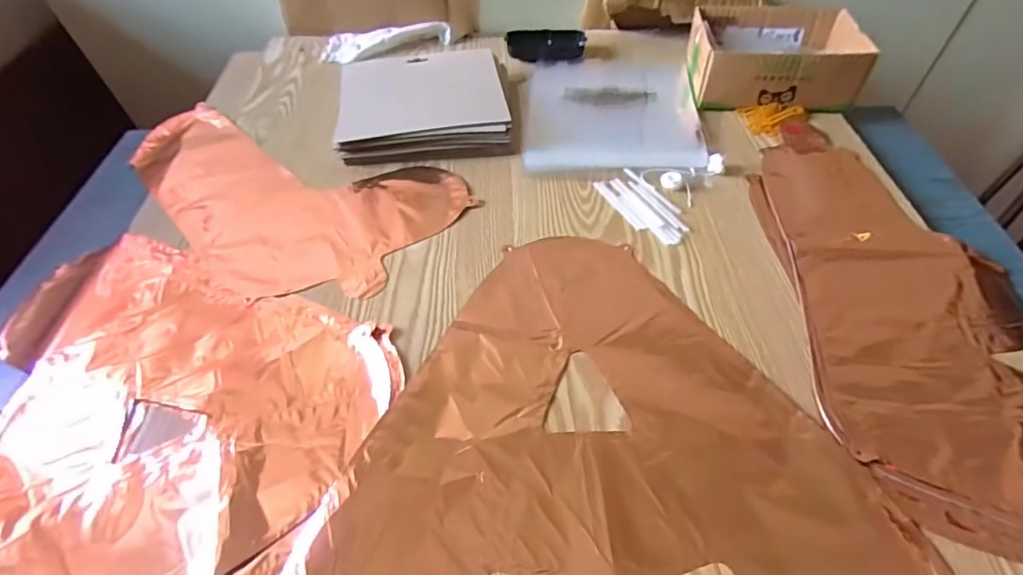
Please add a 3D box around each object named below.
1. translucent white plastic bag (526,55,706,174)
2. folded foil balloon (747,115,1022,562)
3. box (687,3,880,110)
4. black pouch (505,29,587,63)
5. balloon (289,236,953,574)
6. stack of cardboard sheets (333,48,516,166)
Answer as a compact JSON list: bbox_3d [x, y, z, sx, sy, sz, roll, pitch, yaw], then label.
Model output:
[{"bbox_3d":[0.124,-0.229,0.624,0.201,0.006,0.248,2,51,5],"label":"translucent white plastic bag"},{"bbox_3d":[0.342,0.001,0.423,0.205,0.016,0.439,2,51,5],"label":"folded foil balloon"},{"bbox_3d":[0.328,-0.292,0.633,0.186,0.066,0.144,2,51,5],"label":"box"},{"bbox_3d":[0.050,-0.341,0.708,0.109,0.028,0.046,-6,51,-1],"label":"black pouch"},{"bbox_3d":[0.046,0.099,0.372,0.389,0.006,0.346,-7,51,-2],"label":"balloon"},{"bbox_3d":[-0.106,-0.227,0.615,0.200,0.041,0.176,-3,51,1],"label":"stack of cardboard sheets"}]

